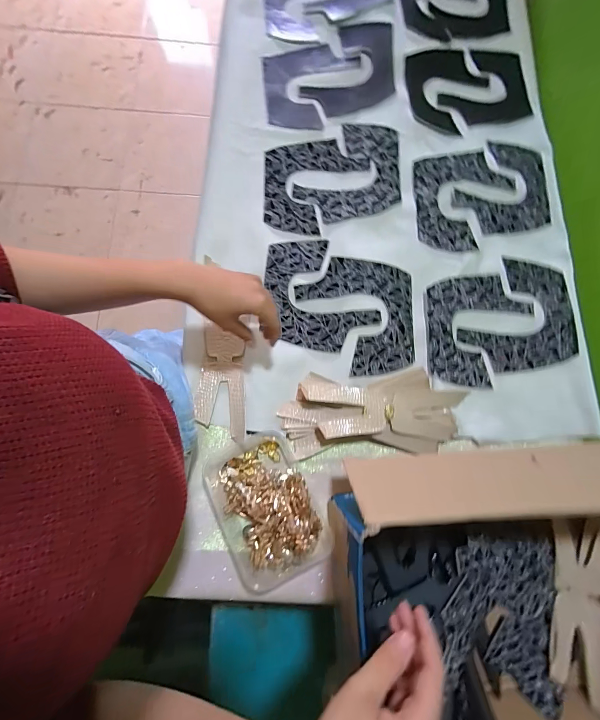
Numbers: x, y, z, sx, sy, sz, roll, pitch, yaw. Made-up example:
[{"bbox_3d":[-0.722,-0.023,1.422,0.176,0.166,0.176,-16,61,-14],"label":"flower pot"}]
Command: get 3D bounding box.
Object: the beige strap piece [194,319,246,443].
[{"bbox_3d":[-0.119,0.032,0.497,0.072,0.010,0.168,-2,79,-2],"label":"beige strap piece"}]

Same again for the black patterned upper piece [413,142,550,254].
[{"bbox_3d":[0.313,-0.285,0.576,0.269,0.009,0.172,-22,85,-9],"label":"black patterned upper piece"}]

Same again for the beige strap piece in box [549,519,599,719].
[{"bbox_3d":[0.354,0.299,0.409,0.072,0.047,0.222,11,78,3],"label":"beige strap piece in box"}]

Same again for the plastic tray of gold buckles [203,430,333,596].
[{"bbox_3d":[-0.049,0.197,0.444,0.137,0.045,0.190,-25,78,-5],"label":"plastic tray of gold buckles"}]

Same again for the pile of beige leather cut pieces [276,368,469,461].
[{"bbox_3d":[0.101,0.077,0.480,0.247,0.035,0.112,-3,77,0],"label":"pile of beige leather cut pieces"}]

